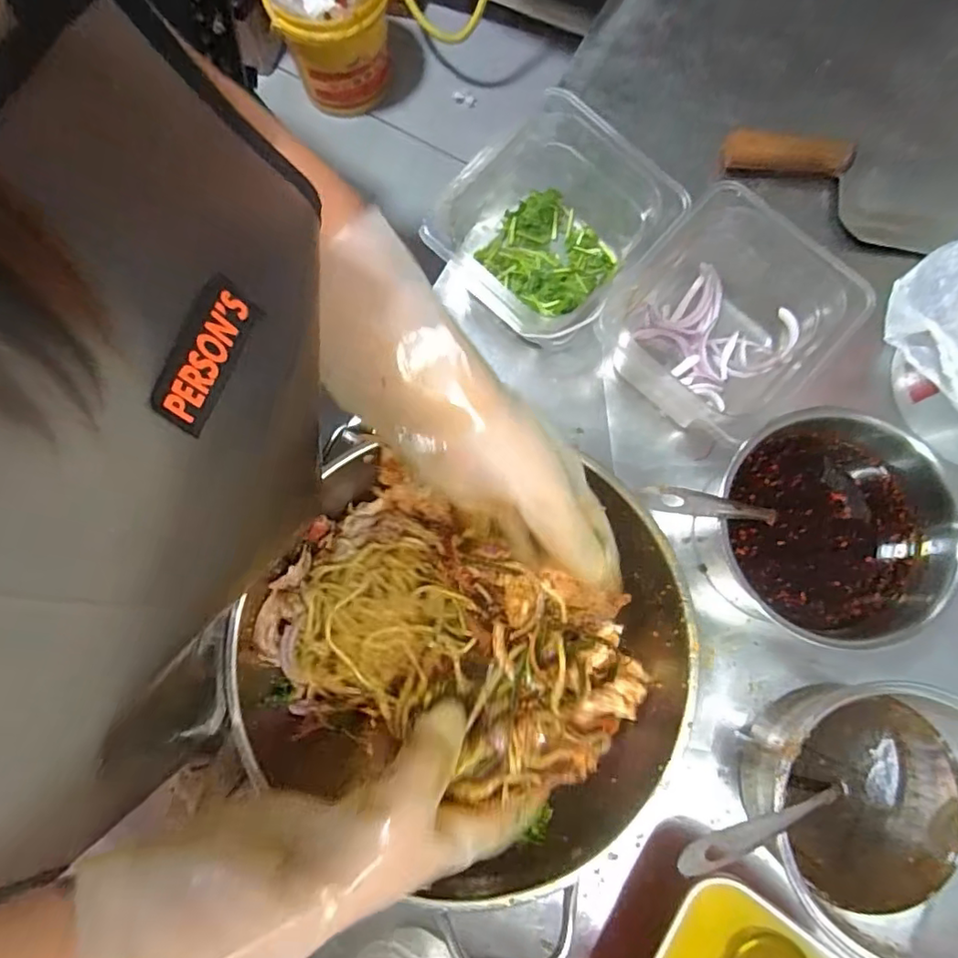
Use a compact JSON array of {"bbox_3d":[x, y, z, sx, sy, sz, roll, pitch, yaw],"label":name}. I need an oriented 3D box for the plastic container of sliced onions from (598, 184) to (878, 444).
[{"bbox_3d":[0.214,-0.136,0.501,0.160,0.096,0.185,38,81,6],"label":"plastic container of sliced onions"}]

